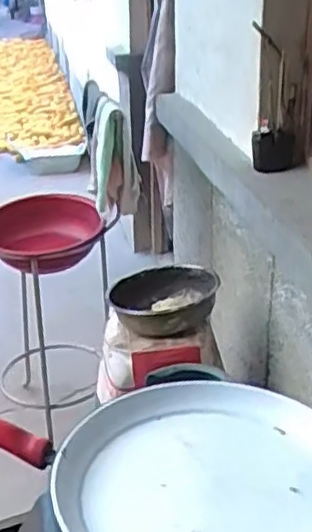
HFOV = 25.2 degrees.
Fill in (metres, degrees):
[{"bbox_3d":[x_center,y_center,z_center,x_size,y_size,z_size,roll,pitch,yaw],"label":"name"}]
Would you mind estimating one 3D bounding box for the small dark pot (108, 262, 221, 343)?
[{"bbox_3d":[0.014,0.068,1.421,0.216,0.084,0.189,1,25,4],"label":"small dark pot"}]

